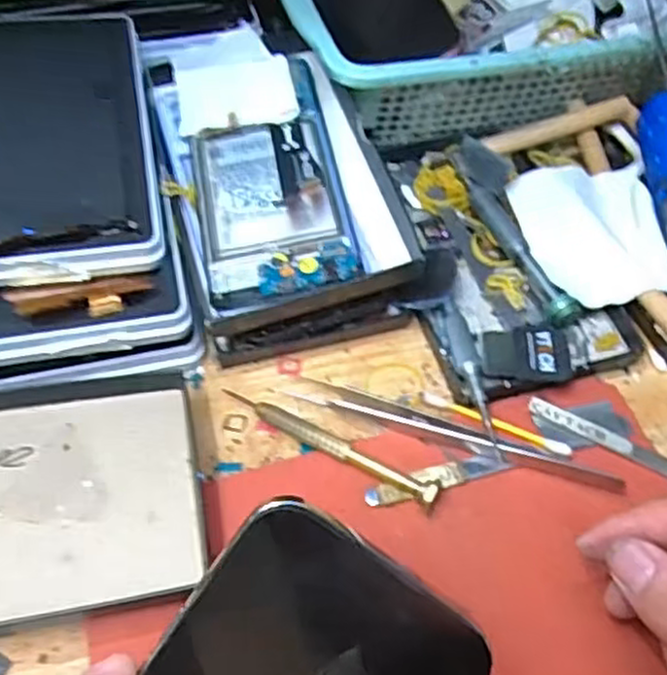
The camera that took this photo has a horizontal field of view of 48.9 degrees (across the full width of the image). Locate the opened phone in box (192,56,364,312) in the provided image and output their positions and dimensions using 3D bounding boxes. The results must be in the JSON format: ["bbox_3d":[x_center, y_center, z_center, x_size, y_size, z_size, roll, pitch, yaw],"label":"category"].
[{"bbox_3d":[-0.032,-0.077,0.359,0.069,0.009,0.135,-8,55,-8],"label":"opened phone in box"}]

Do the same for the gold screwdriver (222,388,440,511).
[{"bbox_3d":[-0.002,0.047,0.330,0.109,0.011,0.012,23,62,24],"label":"gold screwdriver"}]

